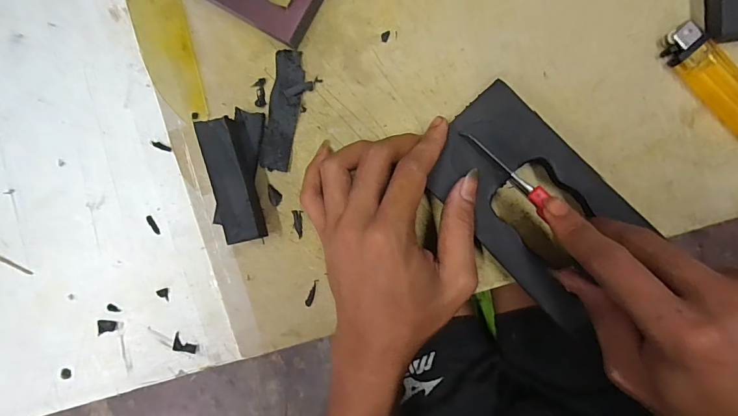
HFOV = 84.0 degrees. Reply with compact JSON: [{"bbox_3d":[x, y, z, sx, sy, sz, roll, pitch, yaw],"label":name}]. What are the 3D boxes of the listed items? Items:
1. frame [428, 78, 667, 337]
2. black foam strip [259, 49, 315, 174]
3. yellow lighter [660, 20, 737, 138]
[{"bbox_3d":[0.101,-0.003,0.251,0.137,0.010,0.086,41,95,3],"label":"frame"},{"bbox_3d":[-0.058,-0.067,0.287,0.025,0.005,0.082,12,93,6],"label":"black foam strip"},{"bbox_3d":[0.215,-0.078,0.252,0.024,0.013,0.080,-42,87,6],"label":"yellow lighter"}]

